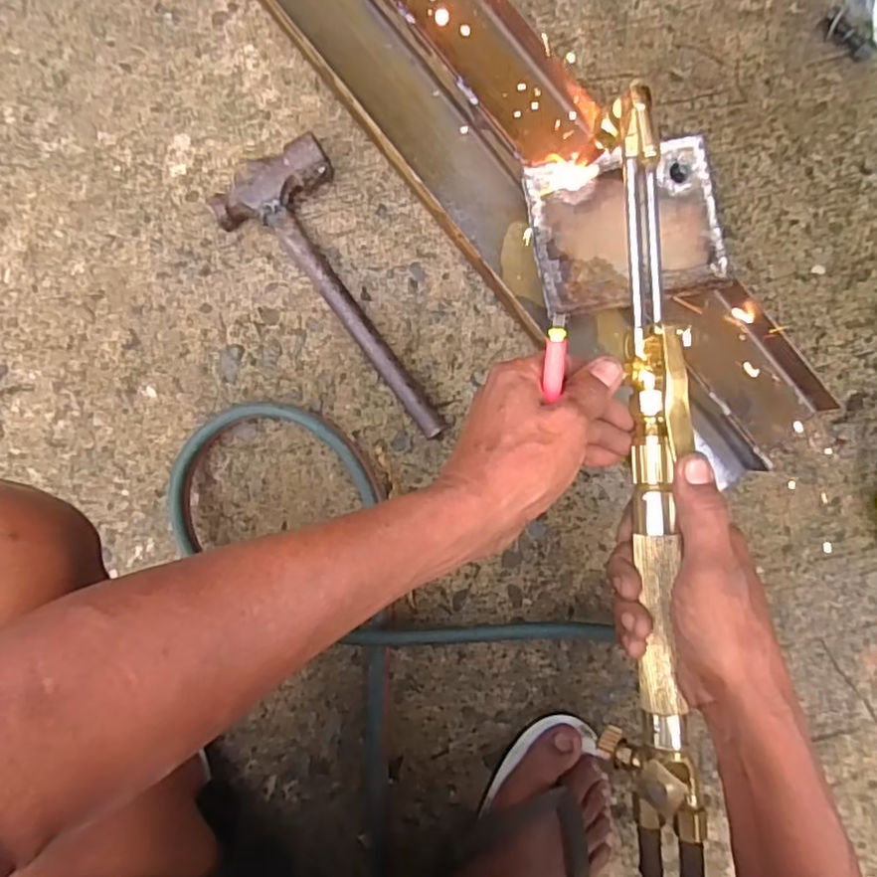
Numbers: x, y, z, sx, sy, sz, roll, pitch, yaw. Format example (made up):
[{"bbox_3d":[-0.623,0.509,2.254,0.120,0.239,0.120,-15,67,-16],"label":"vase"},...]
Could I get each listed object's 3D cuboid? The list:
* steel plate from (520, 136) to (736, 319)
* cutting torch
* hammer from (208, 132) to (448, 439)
[{"bbox_3d":[0.148,-0.167,0.511,0.146,0.008,0.121,-11,89,-4],"label":"steel plate"},{"bbox_3d":[0.126,0.006,0.383,0.040,0.052,0.436,0,85,1],"label":"cutting torch"},{"bbox_3d":[-0.073,-0.117,0.540,0.102,0.037,0.267,-35,91,-4],"label":"hammer"}]

